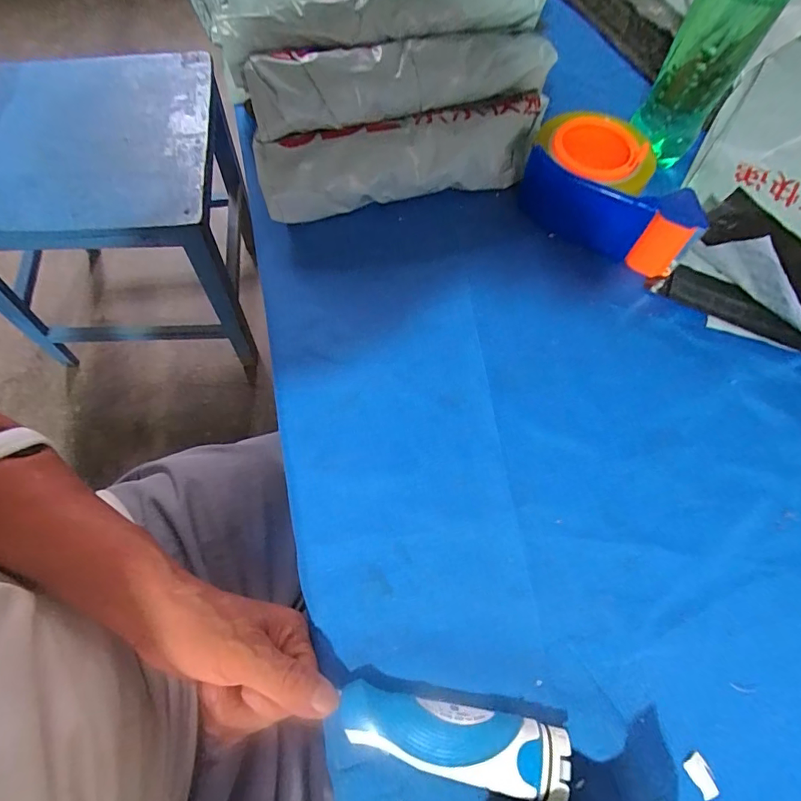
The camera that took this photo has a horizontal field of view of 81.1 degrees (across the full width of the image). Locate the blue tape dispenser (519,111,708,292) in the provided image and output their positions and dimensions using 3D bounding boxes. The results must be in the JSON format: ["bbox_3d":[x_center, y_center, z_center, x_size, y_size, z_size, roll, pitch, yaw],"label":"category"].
[{"bbox_3d":[0.189,-0.188,0.416,0.161,0.063,0.105,35,70,13],"label":"blue tape dispenser"}]

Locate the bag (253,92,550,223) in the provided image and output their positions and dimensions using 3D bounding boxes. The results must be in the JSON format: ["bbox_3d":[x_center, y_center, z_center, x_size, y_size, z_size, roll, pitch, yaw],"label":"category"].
[{"bbox_3d":[0.006,-0.214,0.424,0.260,0.062,0.056,-12,67,-6],"label":"bag"}]

